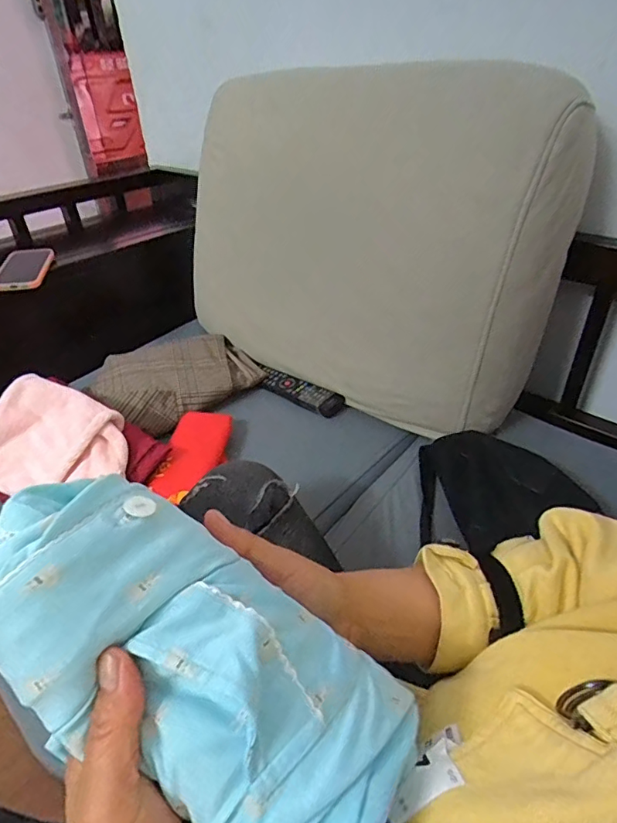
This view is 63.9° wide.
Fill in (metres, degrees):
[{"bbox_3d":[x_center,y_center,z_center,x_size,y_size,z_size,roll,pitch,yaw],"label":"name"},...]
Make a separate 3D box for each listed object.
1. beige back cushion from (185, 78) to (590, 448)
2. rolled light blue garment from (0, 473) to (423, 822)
[{"bbox_3d":[0.050,-0.278,0.828,0.689,0.452,0.183,29,46,35],"label":"beige back cushion"},{"bbox_3d":[-0.047,0.110,0.229,0.216,0.044,0.107,35,44,3],"label":"rolled light blue garment"}]

